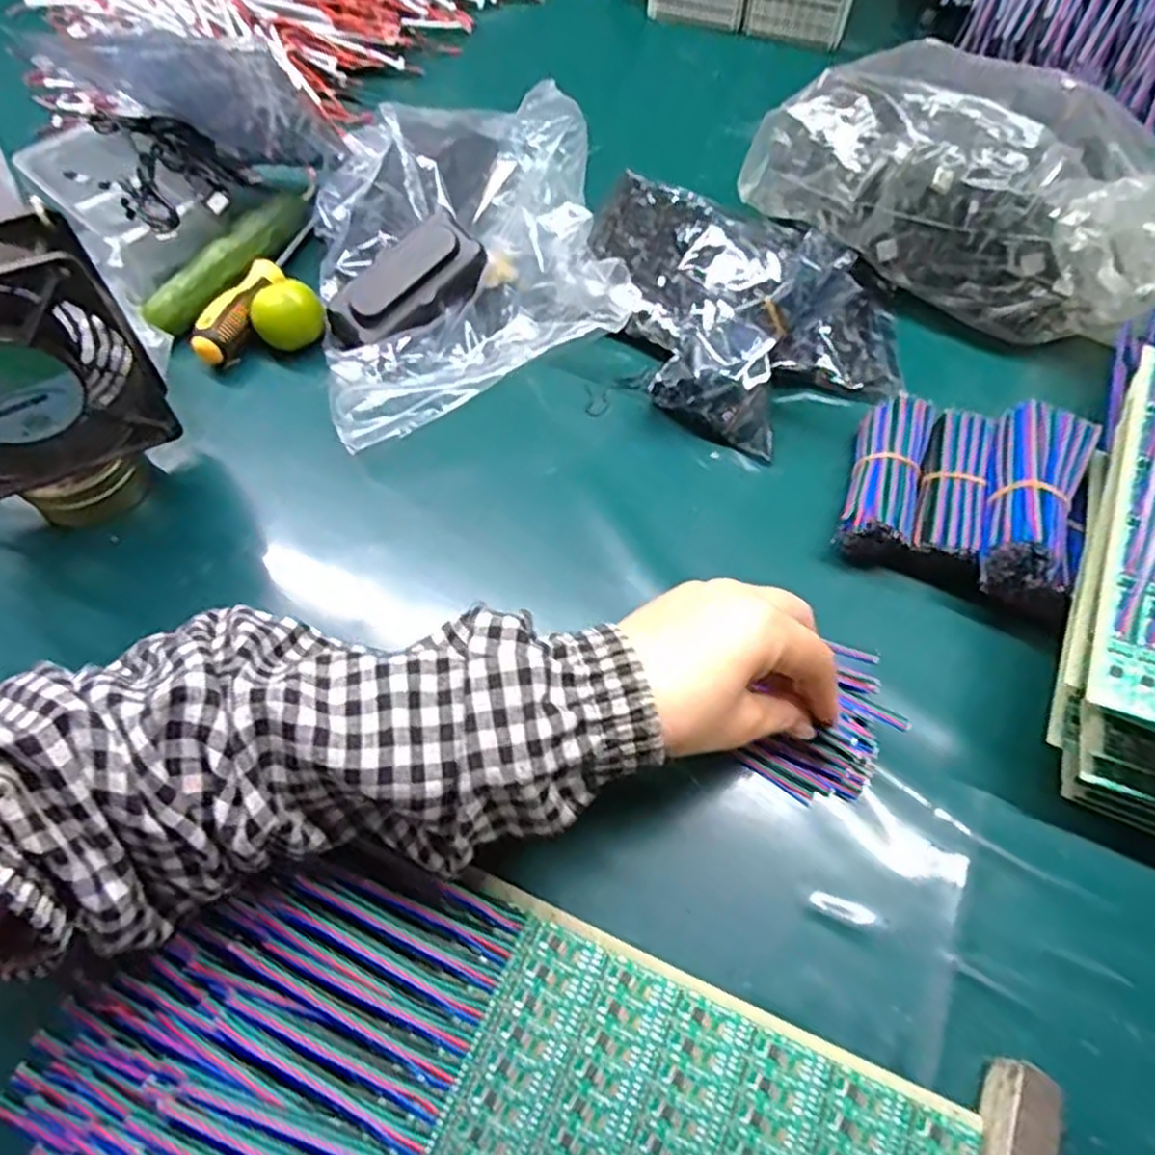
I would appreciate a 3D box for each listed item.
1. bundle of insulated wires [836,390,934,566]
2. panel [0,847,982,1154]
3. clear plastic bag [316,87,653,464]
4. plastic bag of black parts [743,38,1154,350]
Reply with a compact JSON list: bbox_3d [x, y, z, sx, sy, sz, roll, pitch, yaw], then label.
[{"bbox_3d":[0.178,-0.056,0.438,0.037,0.039,0.101,18,64,8],"label":"bundle of insulated wires"},{"bbox_3d":[-0.032,0.217,0.289,0.339,0.022,0.163,22,64,10],"label":"panel"},{"bbox_3d":[-0.080,-0.251,0.523,0.205,0.068,0.317,-11,64,-7],"label":"clear plastic bag"},{"bbox_3d":[0.270,-0.267,0.504,0.299,0.103,0.155,21,64,9],"label":"plastic bag of black parts"}]

